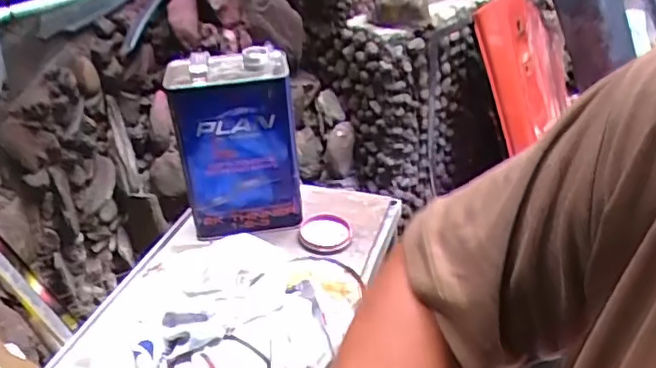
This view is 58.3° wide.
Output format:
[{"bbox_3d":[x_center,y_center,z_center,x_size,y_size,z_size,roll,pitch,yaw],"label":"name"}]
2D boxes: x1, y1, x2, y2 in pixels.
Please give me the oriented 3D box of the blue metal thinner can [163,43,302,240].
[{"bbox_3d":[-0.132,-0.057,0.849,0.164,0.242,0.111,-7,35,-4],"label":"blue metal thinner can"}]

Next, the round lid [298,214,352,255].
[{"bbox_3d":[-0.003,0.072,0.880,0.075,0.014,0.087,0,35,7],"label":"round lid"}]

